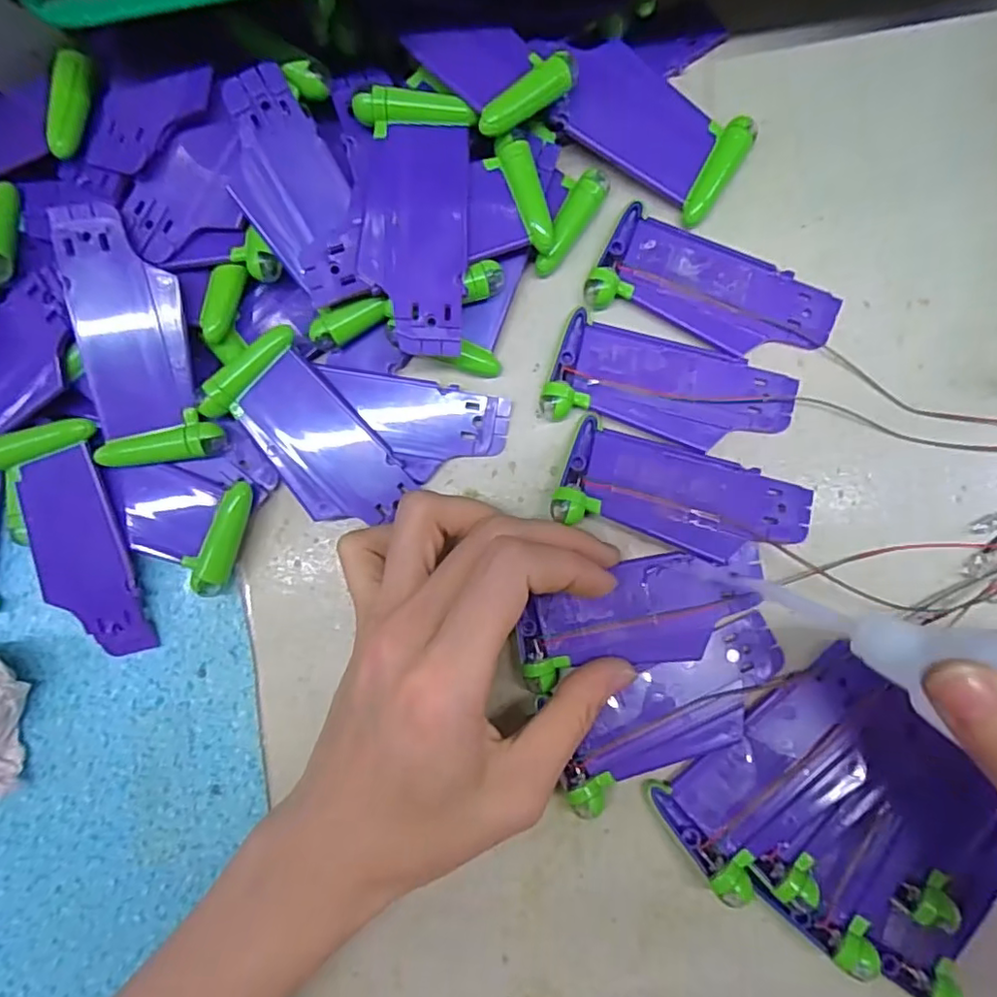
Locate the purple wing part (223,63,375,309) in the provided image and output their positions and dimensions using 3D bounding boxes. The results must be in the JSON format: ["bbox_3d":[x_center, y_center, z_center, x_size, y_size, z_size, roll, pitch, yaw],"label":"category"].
[{"bbox_3d":[-0.072,-0.107,0.210,0.035,0.018,0.077,-29,84,1],"label":"purple wing part"}]

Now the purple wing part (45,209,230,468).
[{"bbox_3d":[-0.133,-0.058,0.214,0.041,0.012,0.090,-13,100,3],"label":"purple wing part"}]

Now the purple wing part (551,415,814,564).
[{"bbox_3d":[0.068,0.000,0.219,0.089,0.012,0.037,17,87,5],"label":"purple wing part"}]

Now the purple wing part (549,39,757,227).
[{"bbox_3d":[0.058,-0.140,0.228,0.068,0.016,0.038,33,88,6],"label":"purple wing part"}]

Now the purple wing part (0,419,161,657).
[{"bbox_3d":[-0.159,0.018,0.227,0.040,0.008,0.088,-16,98,3],"label":"purple wing part"}]

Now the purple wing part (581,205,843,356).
[{"bbox_3d":[0.081,-0.077,0.226,0.088,0.008,0.040,26,88,6],"label":"purple wing part"}]

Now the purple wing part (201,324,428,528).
[{"bbox_3d":[-0.070,-0.023,0.223,0.078,0.006,0.039,45,89,-5],"label":"purple wing part"}]

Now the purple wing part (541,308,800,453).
[{"bbox_3d":[0.065,-0.040,0.224,0.089,0.007,0.041,18,87,5],"label":"purple wing part"}]

